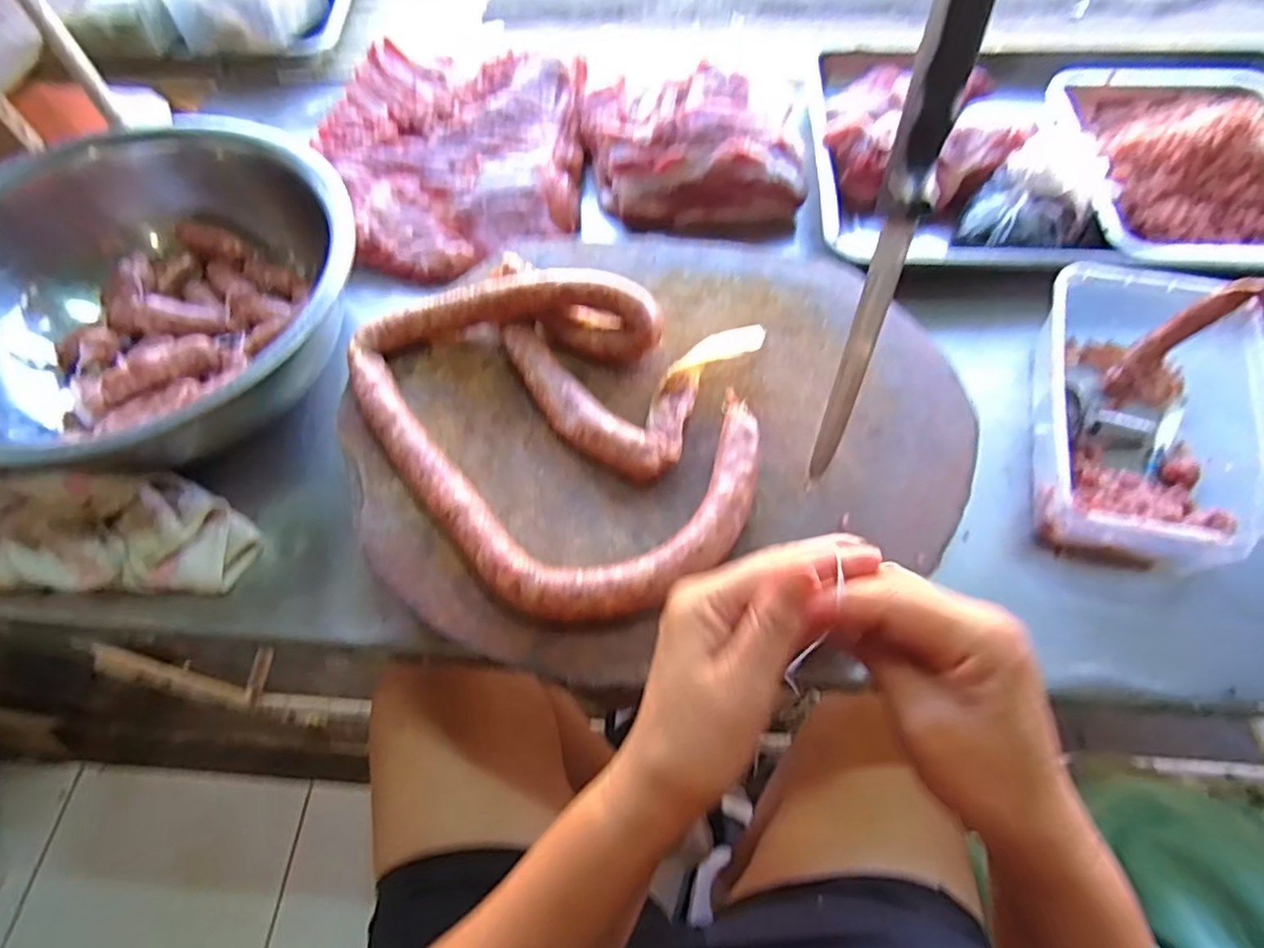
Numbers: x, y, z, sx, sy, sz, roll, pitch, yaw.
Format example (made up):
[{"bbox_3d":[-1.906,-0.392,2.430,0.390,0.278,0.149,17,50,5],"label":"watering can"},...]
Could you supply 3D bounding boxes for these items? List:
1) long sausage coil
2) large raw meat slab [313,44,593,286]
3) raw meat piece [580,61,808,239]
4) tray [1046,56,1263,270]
[{"bbox_3d":[-0.037,-0.058,0.466,0.267,0.044,0.306,-37,68,-17],"label":"long sausage coil"},{"bbox_3d":[-0.205,-0.360,0.727,0.287,0.057,0.308,2,62,2],"label":"large raw meat slab"},{"bbox_3d":[0.069,-0.376,0.721,0.257,0.070,0.200,9,63,5],"label":"raw meat piece"},{"bbox_3d":[0.623,-0.351,0.693,0.317,0.072,0.329,1,62,1],"label":"tray"}]

